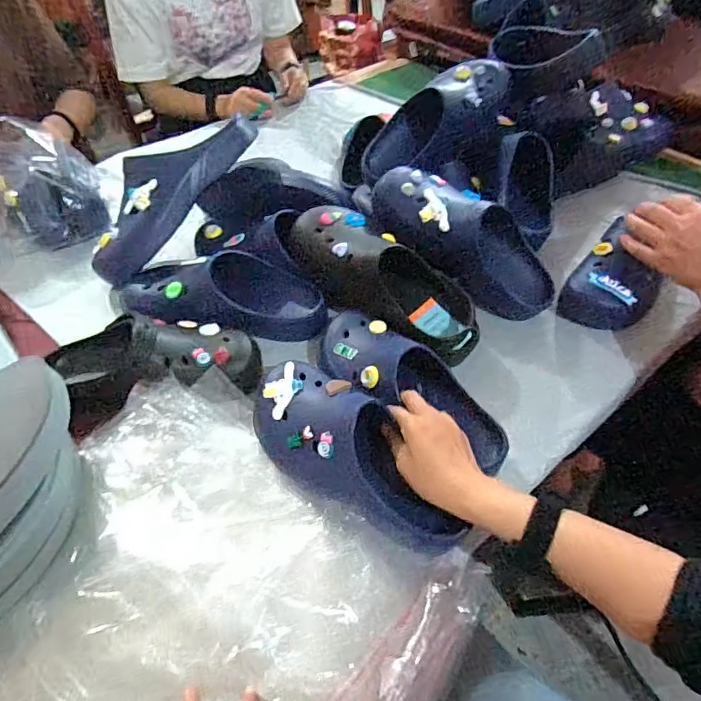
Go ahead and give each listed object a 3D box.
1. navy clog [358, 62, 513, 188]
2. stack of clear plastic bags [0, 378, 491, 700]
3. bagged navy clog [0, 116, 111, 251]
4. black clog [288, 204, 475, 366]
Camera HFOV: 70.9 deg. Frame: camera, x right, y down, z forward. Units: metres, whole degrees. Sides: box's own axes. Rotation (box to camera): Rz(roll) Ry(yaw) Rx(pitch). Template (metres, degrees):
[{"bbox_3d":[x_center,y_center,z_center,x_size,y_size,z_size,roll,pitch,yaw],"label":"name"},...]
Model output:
[{"bbox_3d":[0.122,-0.348,0.735,0.253,0.091,0.120,-35,54,0],"label":"navy clog"},{"bbox_3d":[-0.125,0.234,0.432,0.407,0.065,0.346,27,56,23],"label":"stack of clear plastic bags"},{"bbox_3d":[-0.512,-0.278,0.800,0.170,0.116,0.238,-25,53,-18],"label":"bagged navy clog"},{"bbox_3d":[0.045,-0.090,0.621,0.278,0.092,0.117,33,56,2],"label":"black clog"}]

